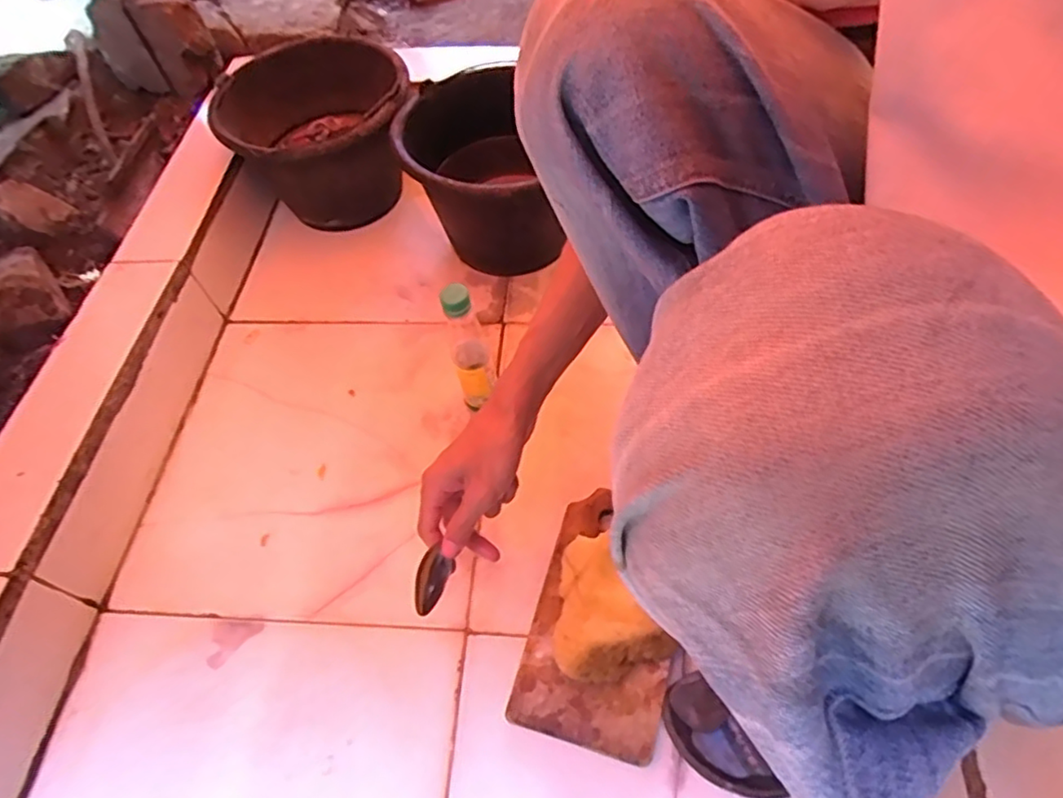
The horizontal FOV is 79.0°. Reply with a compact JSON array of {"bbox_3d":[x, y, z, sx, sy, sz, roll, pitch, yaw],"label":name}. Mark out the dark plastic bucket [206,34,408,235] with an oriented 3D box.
[{"bbox_3d":[-0.312,-0.392,0.984,0.271,0.180,0.294,-19,57,-9],"label":"dark plastic bucket"}]

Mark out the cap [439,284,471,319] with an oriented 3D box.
[{"bbox_3d":[-0.076,-0.097,0.638,0.028,0.025,0.023,-14,57,-3],"label":"cap"}]

